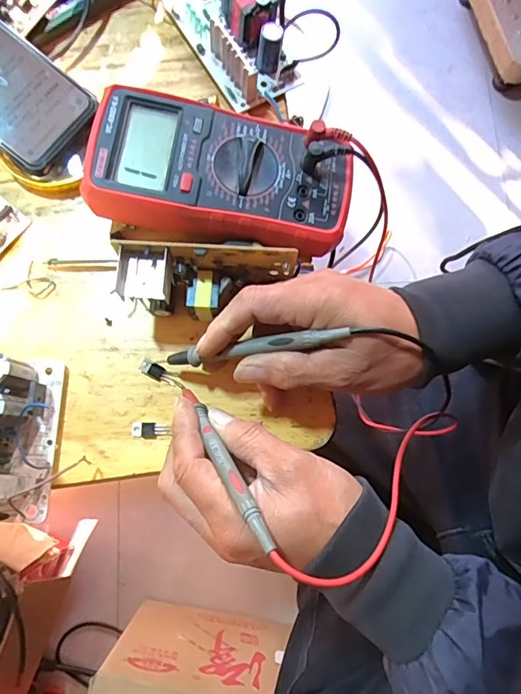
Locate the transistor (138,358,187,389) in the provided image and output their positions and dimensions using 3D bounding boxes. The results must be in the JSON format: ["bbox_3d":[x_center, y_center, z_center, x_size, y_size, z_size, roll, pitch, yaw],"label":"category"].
[{"bbox_3d":[-0.070,0.020,0.338,0.035,0.005,0.011,26,80,4],"label":"transistor"}]

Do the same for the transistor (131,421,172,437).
[{"bbox_3d":[-0.077,0.058,0.330,0.027,0.004,0.010,3,79,0],"label":"transistor"}]

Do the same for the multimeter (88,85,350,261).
[{"bbox_3d":[-0.026,-0.122,0.328,0.174,0.033,0.088,9,79,1],"label":"multimeter"}]

